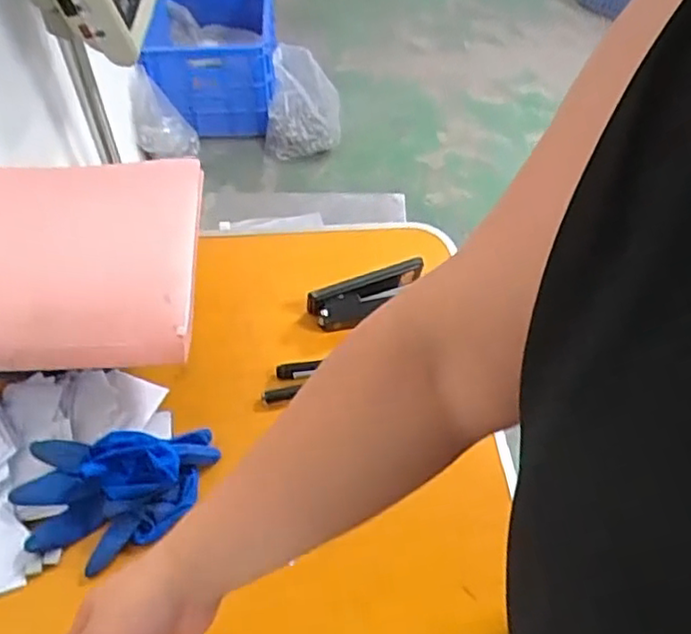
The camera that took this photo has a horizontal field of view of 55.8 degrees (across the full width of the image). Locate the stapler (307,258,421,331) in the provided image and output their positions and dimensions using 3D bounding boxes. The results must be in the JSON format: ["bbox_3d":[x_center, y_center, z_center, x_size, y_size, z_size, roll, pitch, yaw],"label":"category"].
[{"bbox_3d":[0.027,-0.014,0.672,0.125,0.044,0.049,-15,54,-13],"label":"stapler"}]

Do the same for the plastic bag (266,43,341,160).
[{"bbox_3d":[-0.114,-0.580,1.758,0.199,0.295,0.135,7,53,3],"label":"plastic bag"}]

